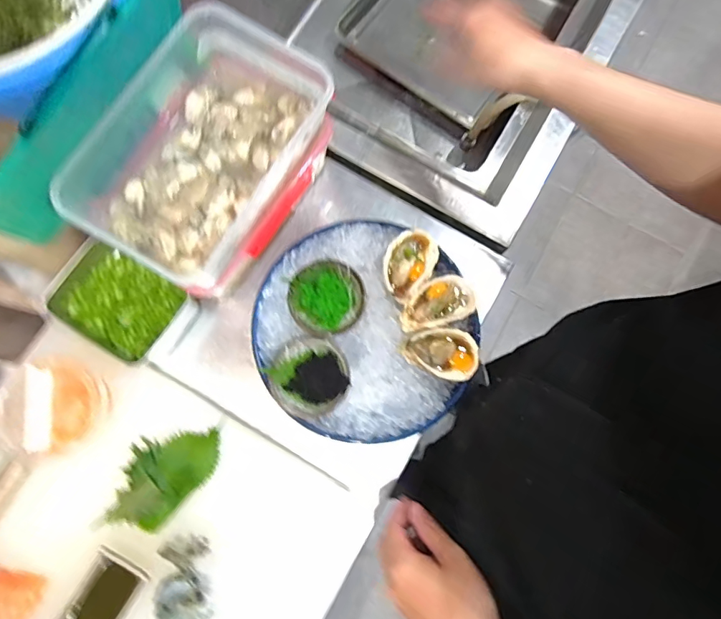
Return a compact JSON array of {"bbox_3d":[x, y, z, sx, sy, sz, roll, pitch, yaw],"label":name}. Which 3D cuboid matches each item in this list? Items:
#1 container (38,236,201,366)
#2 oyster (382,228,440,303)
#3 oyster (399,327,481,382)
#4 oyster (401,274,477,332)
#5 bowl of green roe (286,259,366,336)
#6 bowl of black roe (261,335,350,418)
[{"bbox_3d":[-0.278,-0.006,0.531,0.137,0.037,0.102,29,79,5],"label":"container"},{"bbox_3d":[0.053,-0.051,0.509,0.053,0.017,0.083,28,79,5],"label":"oyster"},{"bbox_3d":[0.087,0.046,0.494,0.078,0.019,0.052,14,78,2],"label":"oyster"},{"bbox_3d":[0.083,-0.008,0.504,0.086,0.021,0.050,-20,79,-5],"label":"oyster"},{"bbox_3d":[-0.035,-0.012,0.491,0.074,0.038,0.078,0,78,-1],"label":"bowl of green roe"},{"bbox_3d":[-0.053,0.069,0.473,0.075,0.037,0.078,0,78,-1],"label":"bowl of black roe"}]

